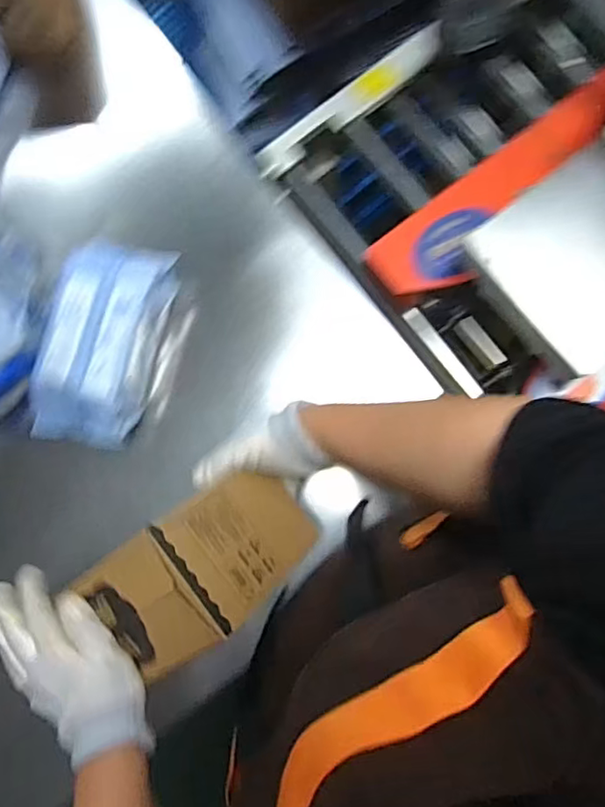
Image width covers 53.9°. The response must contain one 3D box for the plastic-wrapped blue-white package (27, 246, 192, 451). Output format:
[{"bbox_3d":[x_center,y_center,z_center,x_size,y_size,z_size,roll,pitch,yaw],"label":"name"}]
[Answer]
[{"bbox_3d":[-0.220,-0.064,0.689,0.116,0.117,0.221,14,84,6],"label":"plastic-wrapped blue-white package"}]

